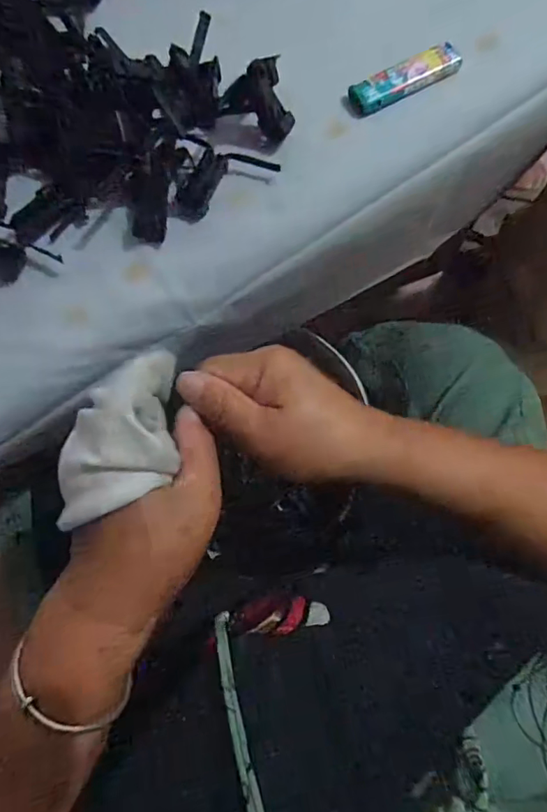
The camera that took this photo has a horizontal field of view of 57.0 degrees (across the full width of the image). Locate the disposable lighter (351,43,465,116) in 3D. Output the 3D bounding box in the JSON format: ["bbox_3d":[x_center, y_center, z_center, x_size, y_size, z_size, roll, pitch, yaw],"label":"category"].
[{"bbox_3d":[0.092,-0.230,0.354,0.079,0.011,0.023,-25,77,-5],"label":"disposable lighter"}]

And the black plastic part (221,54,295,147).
[{"bbox_3d":[-0.010,-0.197,0.334,0.040,0.035,0.039,-21,77,-4],"label":"black plastic part"}]

